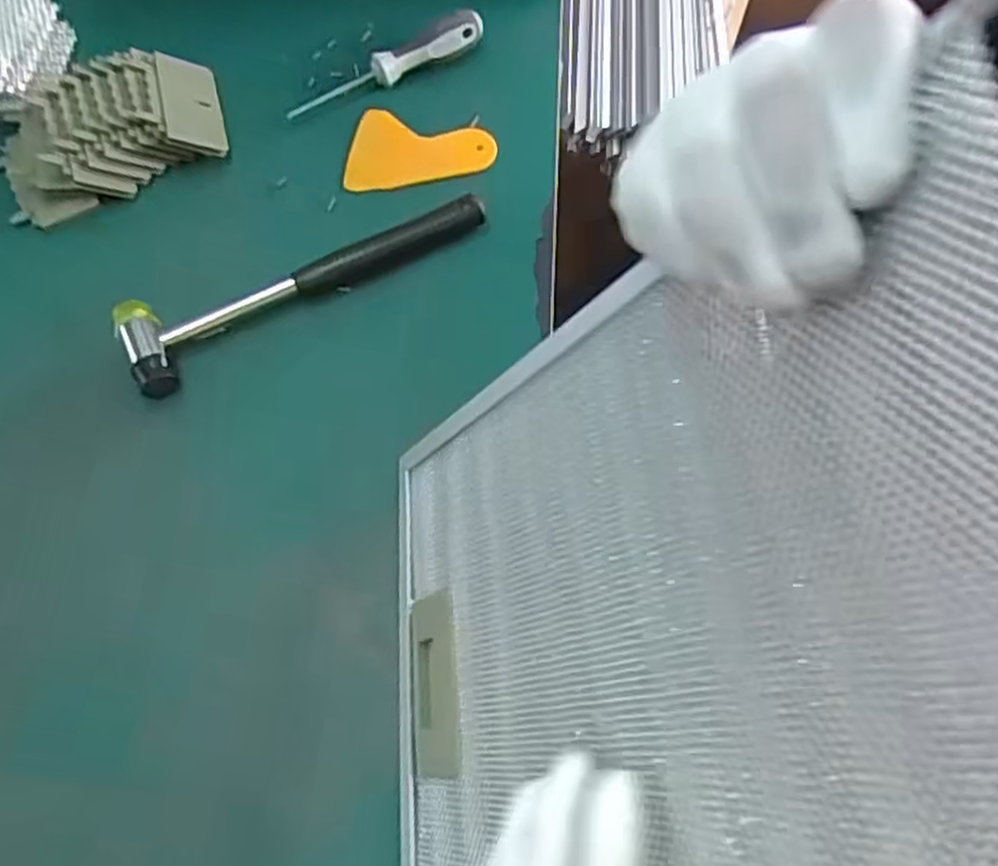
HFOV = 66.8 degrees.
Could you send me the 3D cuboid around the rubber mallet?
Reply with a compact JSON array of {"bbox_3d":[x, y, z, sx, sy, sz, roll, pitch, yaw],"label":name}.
[{"bbox_3d":[-0.125,-0.101,0.495,0.242,0.027,0.059,-28,71,-11],"label":"rubber mallet"}]

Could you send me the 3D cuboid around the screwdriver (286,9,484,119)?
[{"bbox_3d":[-0.083,-0.271,0.552,0.155,0.032,0.018,-22,70,-8],"label":"screwdriver"}]

